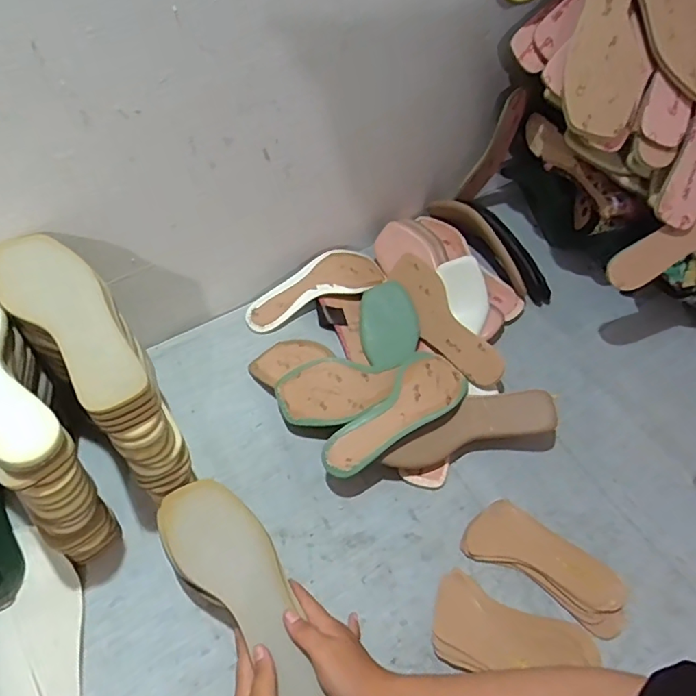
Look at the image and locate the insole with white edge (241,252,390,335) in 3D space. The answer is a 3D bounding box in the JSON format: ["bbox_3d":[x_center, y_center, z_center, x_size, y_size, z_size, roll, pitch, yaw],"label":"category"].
[{"bbox_3d":[-0.052,-0.089,0.827,0.223,0.043,0.082,-29,79,-9],"label":"insole with white edge"}]

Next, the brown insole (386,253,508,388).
[{"bbox_3d":[0.133,-0.045,0.771,0.065,0.010,0.241,-41,59,20],"label":"brown insole"}]

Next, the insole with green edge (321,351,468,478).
[{"bbox_3d":[0.069,0.078,0.667,0.091,0.039,0.229,34,59,20],"label":"insole with green edge"}]

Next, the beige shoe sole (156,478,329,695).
[{"bbox_3d":[-0.097,0.225,0.509,0.083,0.024,0.238,-31,62,-24],"label":"beige shoe sole"}]

